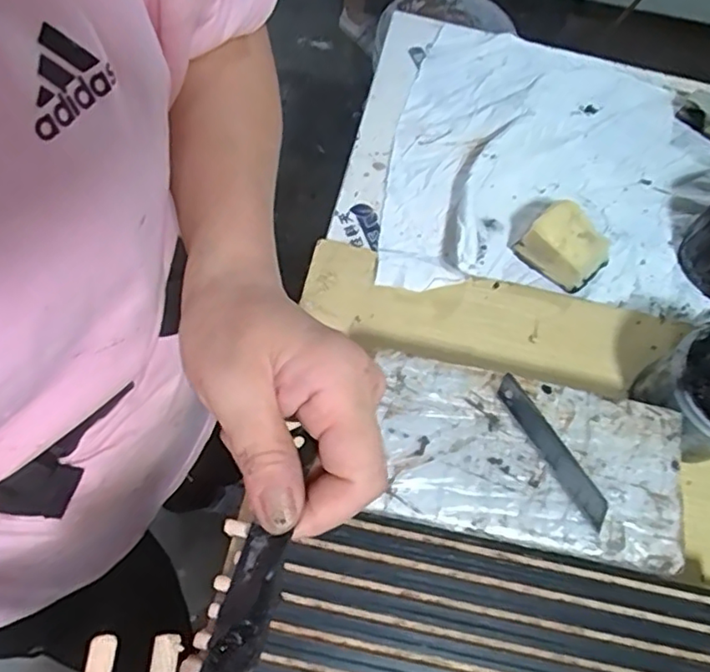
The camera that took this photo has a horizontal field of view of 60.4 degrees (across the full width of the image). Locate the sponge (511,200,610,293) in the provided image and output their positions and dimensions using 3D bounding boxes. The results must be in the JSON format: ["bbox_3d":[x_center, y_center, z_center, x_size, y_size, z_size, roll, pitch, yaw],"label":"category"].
[{"bbox_3d":[0.171,-0.074,0.490,0.066,0.039,0.053,39,71,12],"label":"sponge"}]

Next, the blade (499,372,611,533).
[{"bbox_3d":[0.120,0.067,0.369,0.018,0.004,0.099,-30,72,-14],"label":"blade"}]

